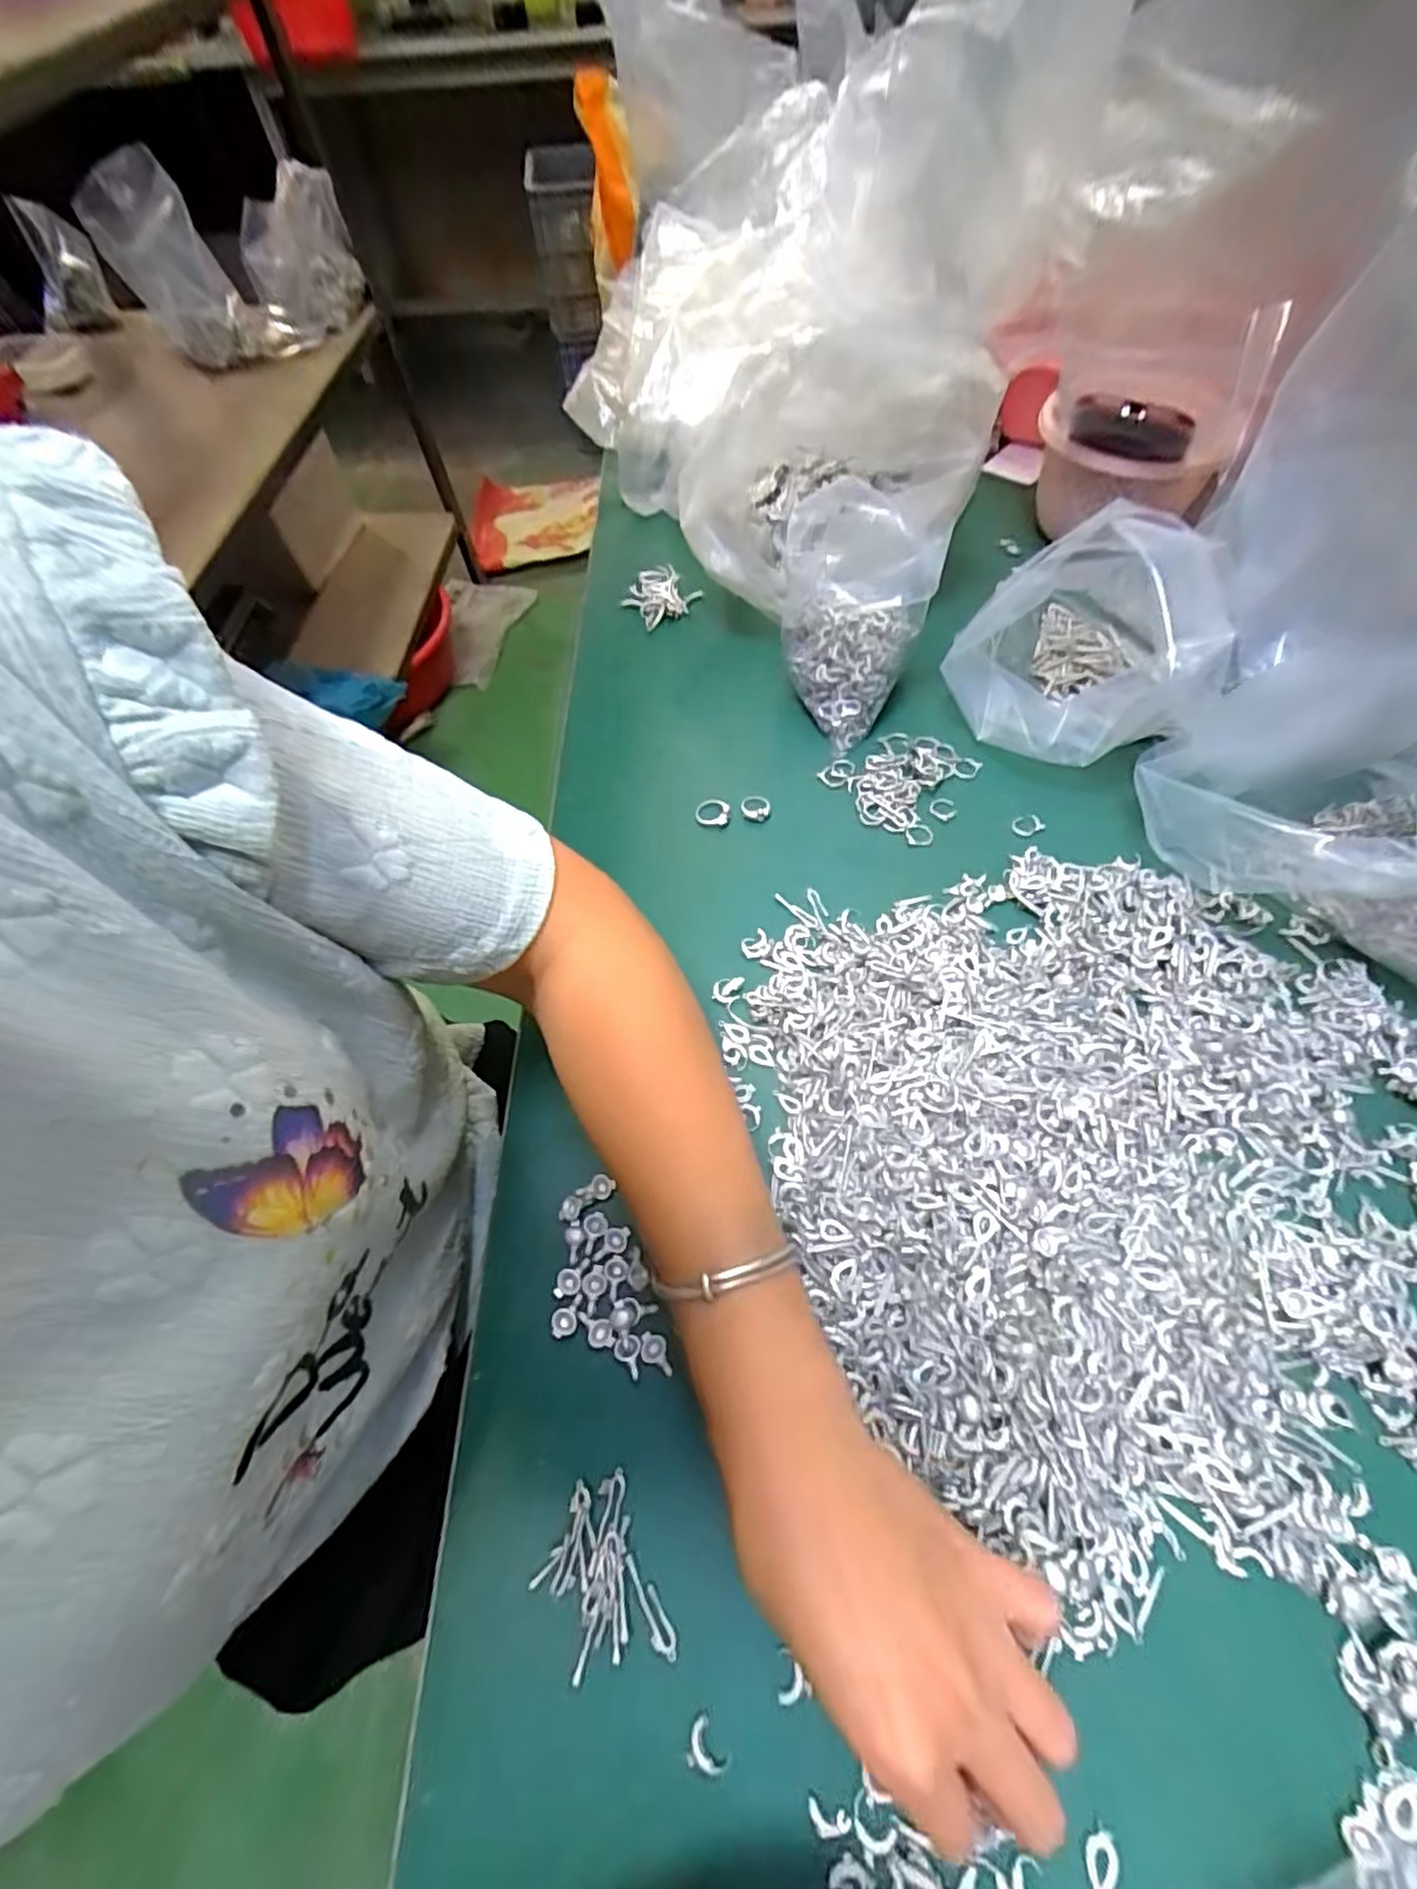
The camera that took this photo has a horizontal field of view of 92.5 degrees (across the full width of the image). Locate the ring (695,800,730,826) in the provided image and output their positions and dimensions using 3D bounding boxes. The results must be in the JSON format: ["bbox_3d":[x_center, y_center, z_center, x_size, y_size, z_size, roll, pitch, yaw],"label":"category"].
[{"bbox_3d":[0.002,-0.089,0.452,0.023,0.005,0.020,8,60,7],"label":"ring"}]

